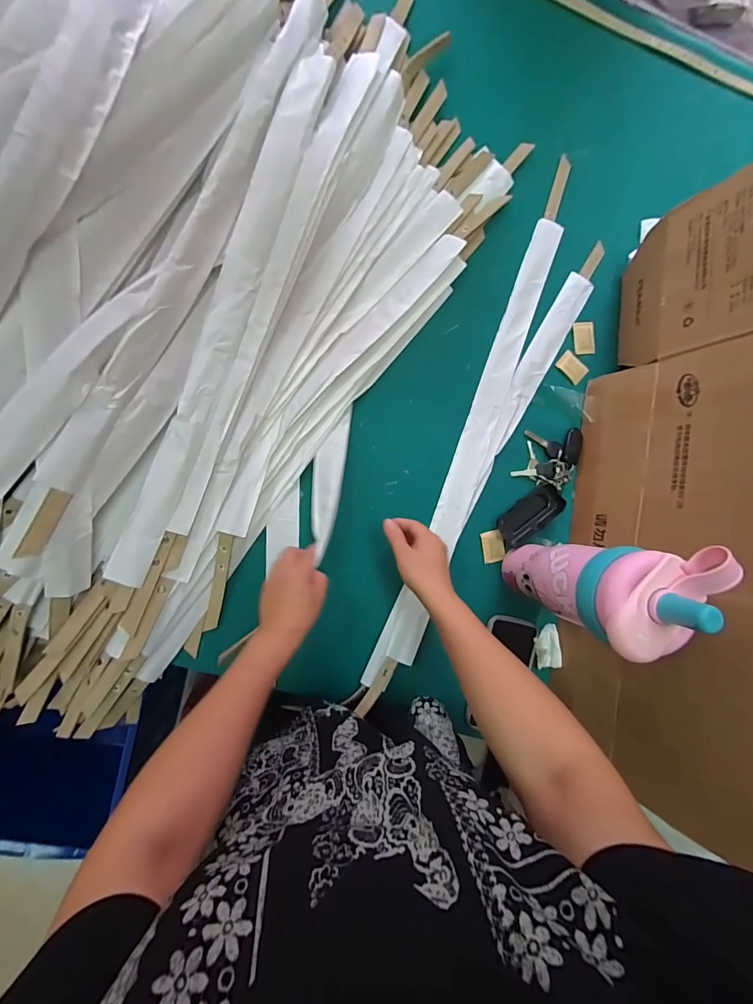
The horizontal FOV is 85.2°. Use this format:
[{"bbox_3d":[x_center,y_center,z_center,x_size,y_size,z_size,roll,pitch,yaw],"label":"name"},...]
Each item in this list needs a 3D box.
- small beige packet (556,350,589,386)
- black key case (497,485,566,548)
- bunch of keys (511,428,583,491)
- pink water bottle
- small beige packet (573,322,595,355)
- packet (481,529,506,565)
[{"bbox_3d":[0.308,-0.212,0.642,0.034,0.006,0.048,-44,95,-6],"label":"small beige packet"},{"bbox_3d":[0.233,0.019,0.615,0.108,0.022,0.048,-35,94,-7],"label":"black key case"},{"bbox_3d":[0.263,-0.072,0.619,0.092,0.017,0.094,13,87,-8],"label":"bunch of keys"},{"bbox_3d":[0.246,0.095,0.480,0.101,0.282,0.095,-1,90,-8],"label":"pink water bottle"},{"bbox_3d":[0.330,-0.260,0.649,0.032,0.009,0.052,-2,90,-8],"label":"small beige packet"},{"bbox_3d":[0.175,0.067,0.614,0.033,0.008,0.048,-12,91,-8],"label":"packet"}]

